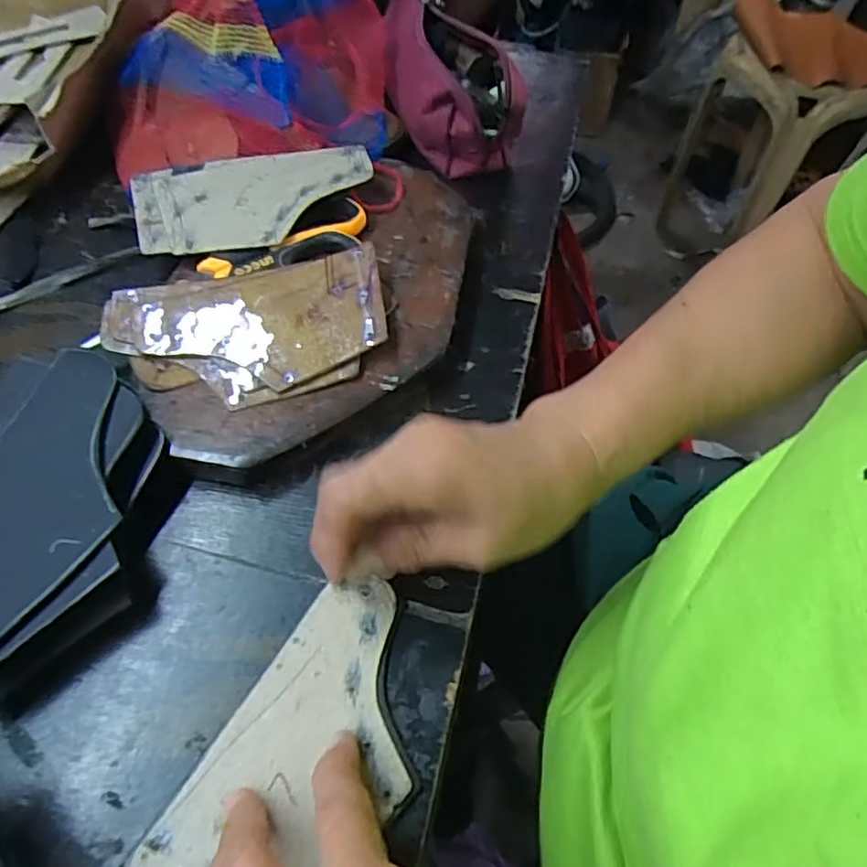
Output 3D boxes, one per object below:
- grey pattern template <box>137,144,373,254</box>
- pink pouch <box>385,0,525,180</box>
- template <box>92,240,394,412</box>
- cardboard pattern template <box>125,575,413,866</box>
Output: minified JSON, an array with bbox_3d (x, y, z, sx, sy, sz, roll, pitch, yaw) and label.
[{"bbox_3d":[-0.117,-0.148,0.413,0.152,0.007,0.078,-7,63,0],"label":"grey pattern template"},{"bbox_3d":[0.001,-0.291,0.495,0.079,0.067,0.197,-17,71,-13],"label":"pink pouch"},{"bbox_3d":[-0.102,-0.058,0.361,0.150,0.010,0.090,-16,68,-7],"label":"template"},{"bbox_3d":[-0.046,0.127,0.265,0.073,0.004,0.133,27,59,15],"label":"cardboard pattern template"}]

